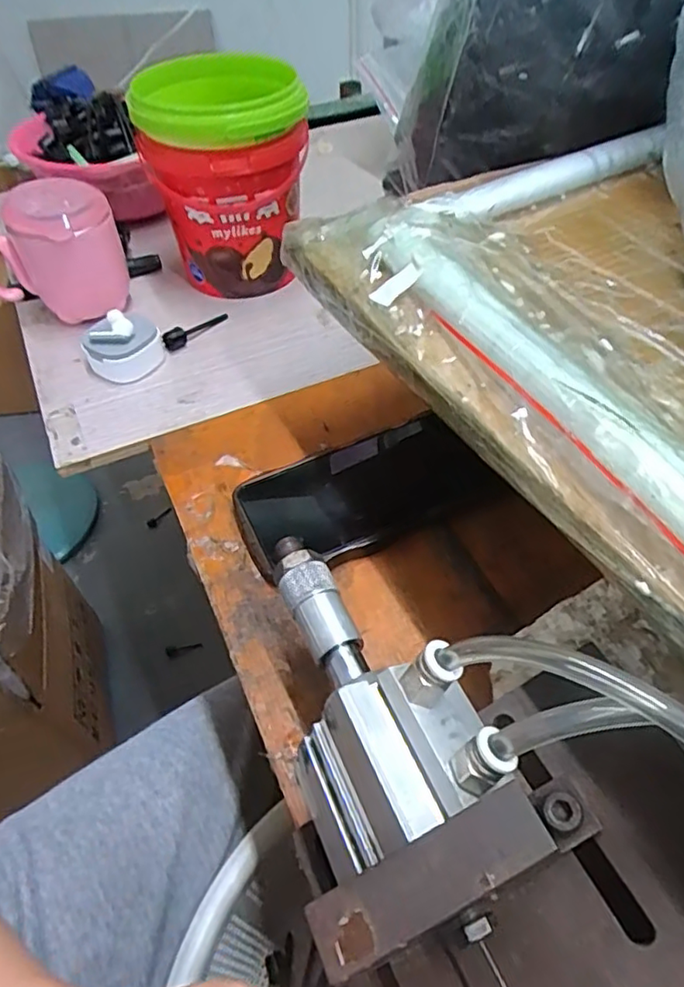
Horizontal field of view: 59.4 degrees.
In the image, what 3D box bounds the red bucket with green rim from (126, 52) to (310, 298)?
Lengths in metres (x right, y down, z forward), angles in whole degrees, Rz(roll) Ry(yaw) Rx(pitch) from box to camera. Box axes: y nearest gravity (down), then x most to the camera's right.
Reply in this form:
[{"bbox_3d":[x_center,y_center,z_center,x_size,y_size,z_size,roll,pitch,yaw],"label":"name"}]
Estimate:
[{"bbox_3d":[-0.096,-0.266,0.523,0.131,0.157,0.145,-13,51,-9],"label":"red bucket with green rim"}]

